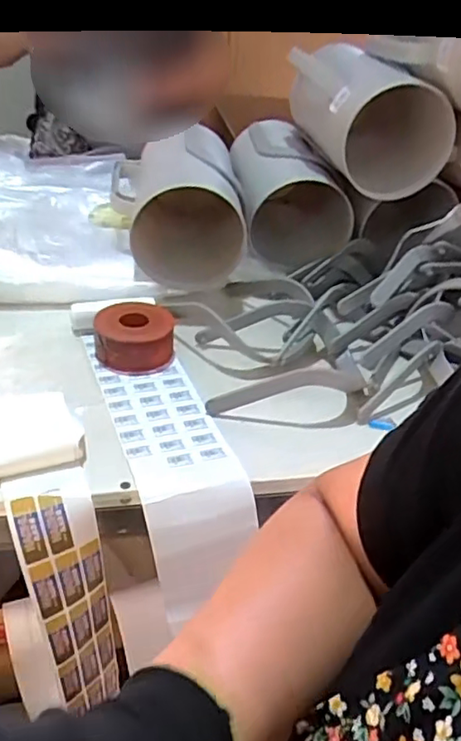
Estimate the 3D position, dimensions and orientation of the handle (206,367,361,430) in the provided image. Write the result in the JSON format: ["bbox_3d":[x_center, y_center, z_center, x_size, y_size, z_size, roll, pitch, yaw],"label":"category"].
[{"bbox_3d":[0.069,0.028,0.671,0.183,0.064,0.039,-2,35,-12],"label":"handle"}]

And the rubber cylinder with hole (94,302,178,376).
[{"bbox_3d":[-0.119,-0.044,0.759,0.094,0.049,0.099,4,35,-3],"label":"rubber cylinder with hole"}]

